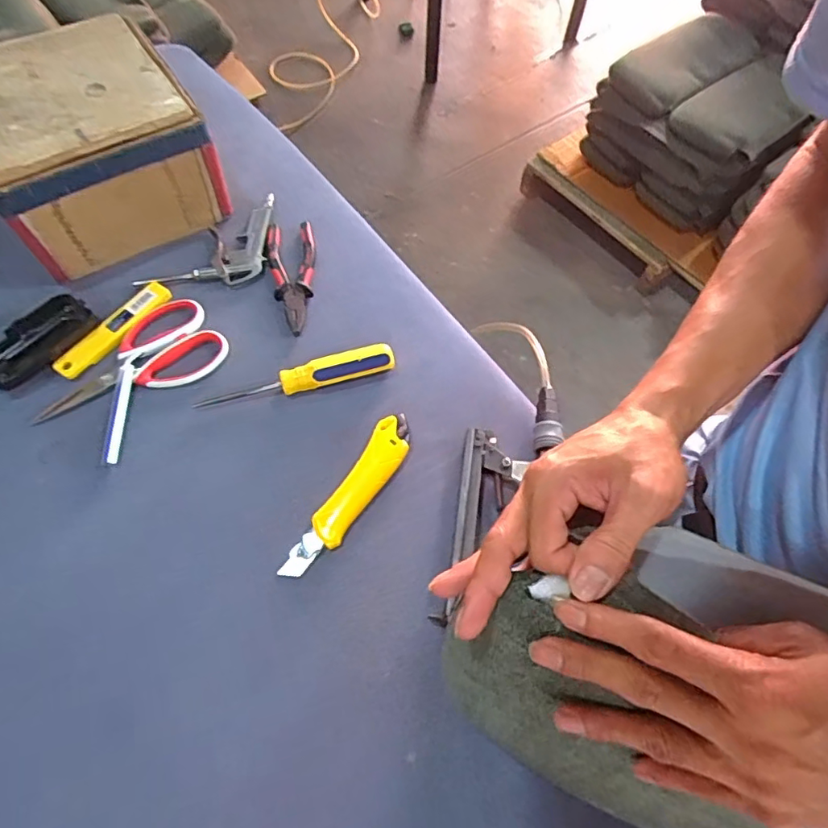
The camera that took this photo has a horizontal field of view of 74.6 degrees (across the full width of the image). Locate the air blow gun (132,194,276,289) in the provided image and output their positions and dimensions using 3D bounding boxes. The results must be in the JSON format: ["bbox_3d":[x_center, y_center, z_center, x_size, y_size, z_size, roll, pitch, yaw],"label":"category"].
[{"bbox_3d":[-0.232,-0.201,0.624,0.125,0.017,0.143,2,62,-1],"label":"air blow gun"}]

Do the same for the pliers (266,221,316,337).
[{"bbox_3d":[-0.137,-0.154,0.607,0.053,0.015,0.156,-6,62,-5],"label":"pliers"}]

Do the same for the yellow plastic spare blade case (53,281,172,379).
[{"bbox_3d":[-0.310,-0.090,0.562,0.026,0.012,0.134,32,65,14],"label":"yellow plastic spare blade case"}]

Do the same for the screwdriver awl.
[{"bbox_3d":[-0.116,-0.035,0.540,0.193,0.025,0.027,-15,64,-10],"label":"screwdriver awl"}]

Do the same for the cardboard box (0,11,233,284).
[{"bbox_3d":[-0.353,-0.294,0.602,0.210,0.134,0.221,-29,67,-16],"label":"cardboard box"}]

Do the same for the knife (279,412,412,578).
[{"bbox_3d":[-0.055,0.072,0.492,0.039,0.018,0.172,29,65,12],"label":"knife"}]

